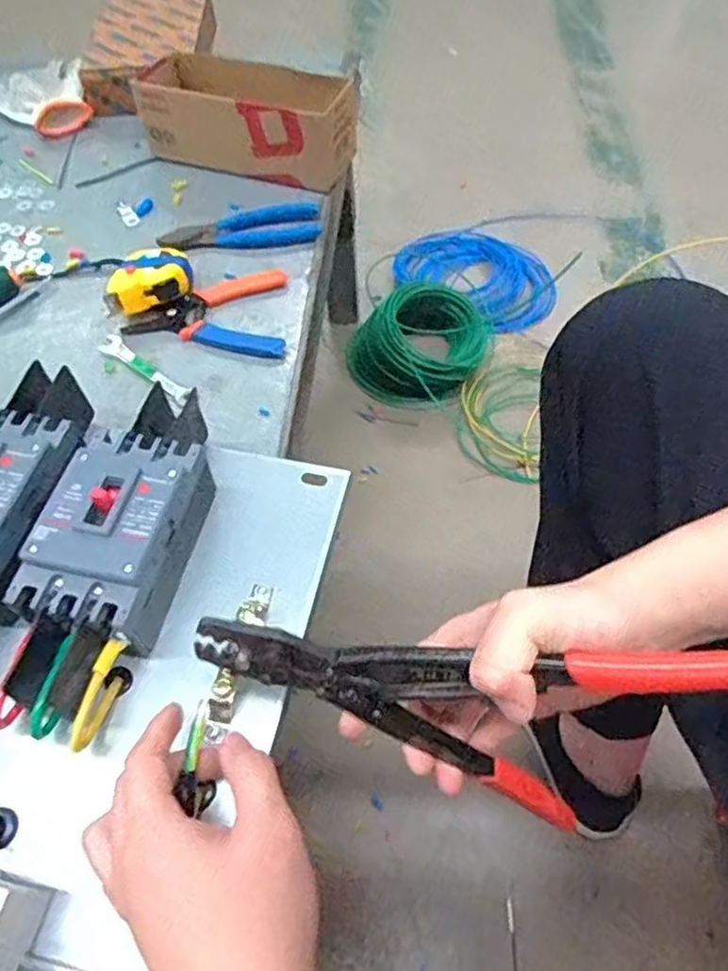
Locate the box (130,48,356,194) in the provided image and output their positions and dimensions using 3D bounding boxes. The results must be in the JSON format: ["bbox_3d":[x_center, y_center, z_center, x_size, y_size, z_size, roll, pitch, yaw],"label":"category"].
[{"bbox_3d":[-0.121,-0.400,0.725,0.234,0.079,0.102,18,58,15],"label":"box"}]

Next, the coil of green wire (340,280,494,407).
[{"bbox_3d":[0.091,-0.243,1.100,0.199,0.118,0.188,-1,56,2],"label":"coil of green wire"}]

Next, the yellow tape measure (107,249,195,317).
[{"bbox_3d":[-0.198,-0.192,0.619,0.079,0.035,0.069,-12,56,-5],"label":"yellow tape measure"}]

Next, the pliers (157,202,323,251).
[{"bbox_3d":[-0.124,-0.263,0.674,0.156,0.011,0.060,-8,56,-2],"label":"pliers"}]

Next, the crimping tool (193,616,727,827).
[{"bbox_3d":[0.046,0.129,0.357,0.265,0.159,0.047,4,56,6],"label":"crimping tool"}]

